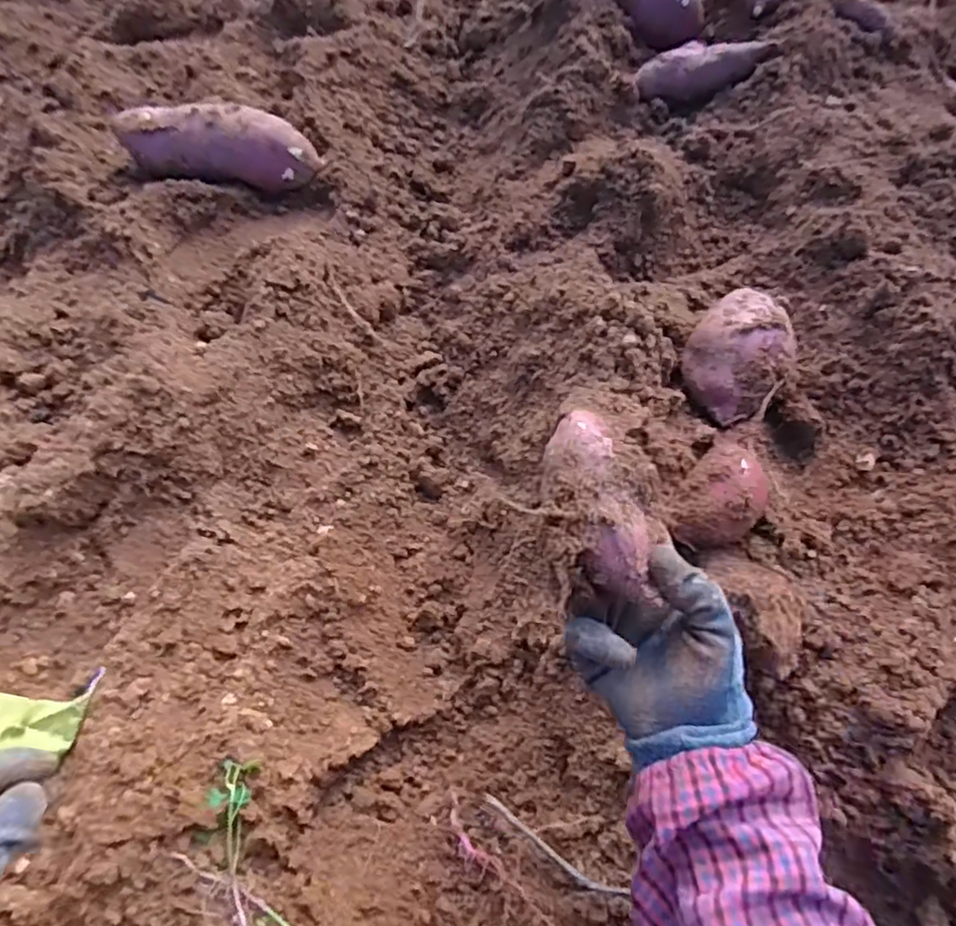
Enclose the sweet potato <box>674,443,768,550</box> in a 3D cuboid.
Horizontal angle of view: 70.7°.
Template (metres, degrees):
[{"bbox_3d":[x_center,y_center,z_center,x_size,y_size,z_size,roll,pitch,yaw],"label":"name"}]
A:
[{"bbox_3d":[0.230,0.033,0.634,0.076,0.058,0.110,29,67,14],"label":"sweet potato"}]

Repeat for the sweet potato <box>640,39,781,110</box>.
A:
[{"bbox_3d":[0.357,-0.626,1.072,0.198,0.057,0.083,-6,59,17],"label":"sweet potato"}]

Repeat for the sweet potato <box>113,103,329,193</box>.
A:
[{"bbox_3d":[-0.402,-0.488,1.037,0.311,0.092,0.107,1,64,1],"label":"sweet potato"}]

